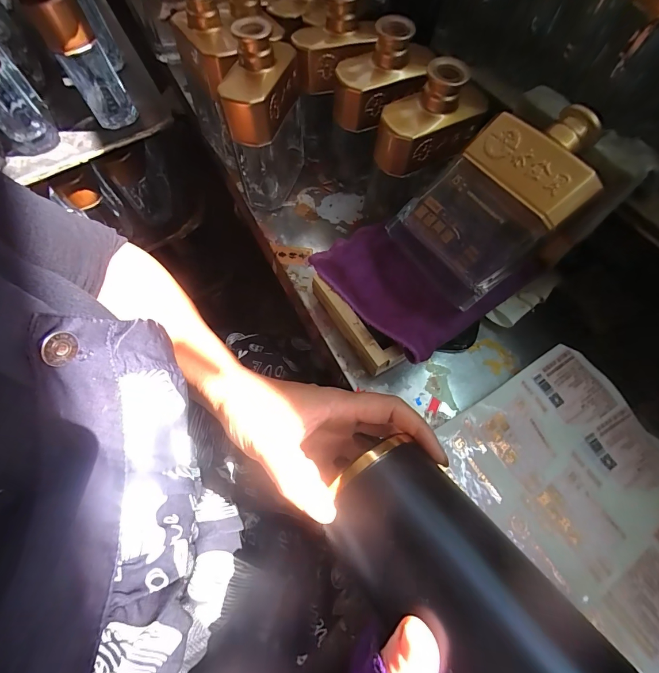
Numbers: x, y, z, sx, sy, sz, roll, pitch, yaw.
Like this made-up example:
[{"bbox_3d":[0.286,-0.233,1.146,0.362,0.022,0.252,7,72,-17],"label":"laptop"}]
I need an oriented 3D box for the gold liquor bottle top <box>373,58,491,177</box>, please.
[{"bbox_3d":[0.099,-0.217,0.330,0.114,0.075,0.051,-23,67,-8],"label":"gold liquor bottle top"}]

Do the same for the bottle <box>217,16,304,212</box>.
[{"bbox_3d":[-0.072,-0.247,0.388,0.079,0.170,0.103,-4,66,1],"label":"bottle"}]

